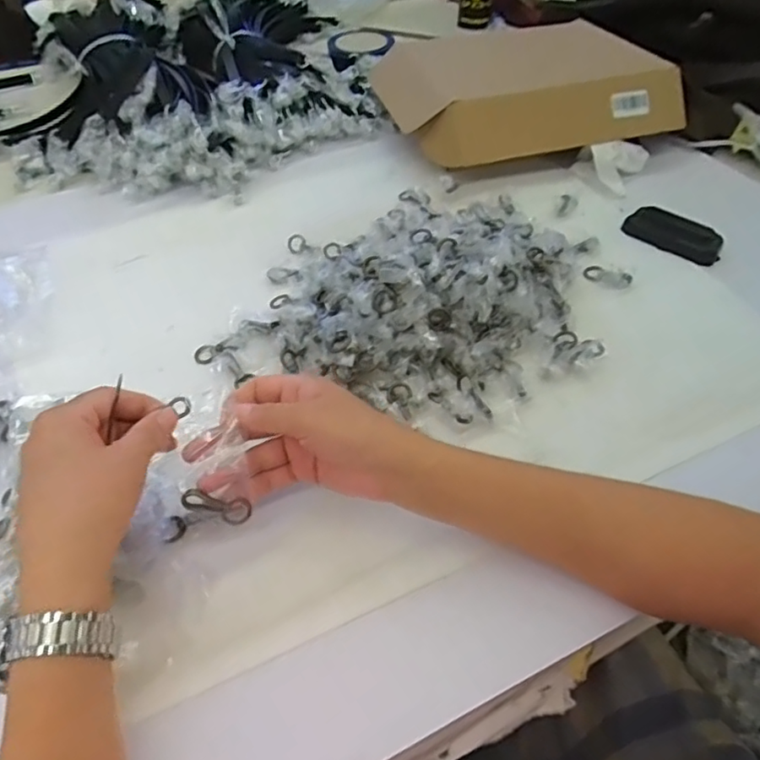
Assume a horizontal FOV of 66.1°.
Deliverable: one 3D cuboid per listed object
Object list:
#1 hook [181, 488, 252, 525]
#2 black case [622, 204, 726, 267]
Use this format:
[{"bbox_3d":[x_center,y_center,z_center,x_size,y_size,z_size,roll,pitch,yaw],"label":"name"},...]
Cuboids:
[{"bbox_3d":[-0.117,0.092,0.421,0.051,0.019,0.004,22,9,-22],"label":"hook"},{"bbox_3d":[0.345,-0.172,0.686,0.109,0.028,0.038,32,56,25],"label":"black case"}]

